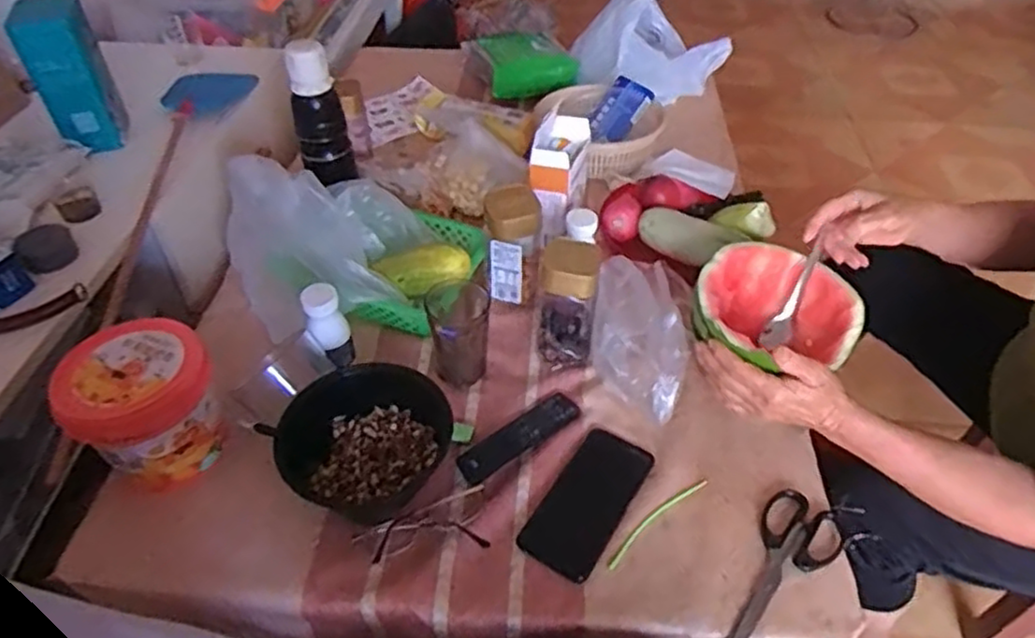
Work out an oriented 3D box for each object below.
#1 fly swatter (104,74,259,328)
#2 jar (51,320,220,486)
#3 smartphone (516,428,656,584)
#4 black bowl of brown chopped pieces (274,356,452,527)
[{"bbox_3d":[-0.464,-0.222,0.935,0.113,0.021,0.556,-3,45,-3],"label":"fly swatter"},{"bbox_3d":[-0.368,0.093,0.695,0.127,0.138,0.130,-21,49,-19],"label":"jar"},{"bbox_3d":[0.073,0.184,0.700,0.077,0.007,0.165,25,50,23],"label":"smartphone"},{"bbox_3d":[-0.150,0.122,0.700,0.145,0.072,0.173,33,54,28],"label":"black bowl of brown chopped pieces"}]

